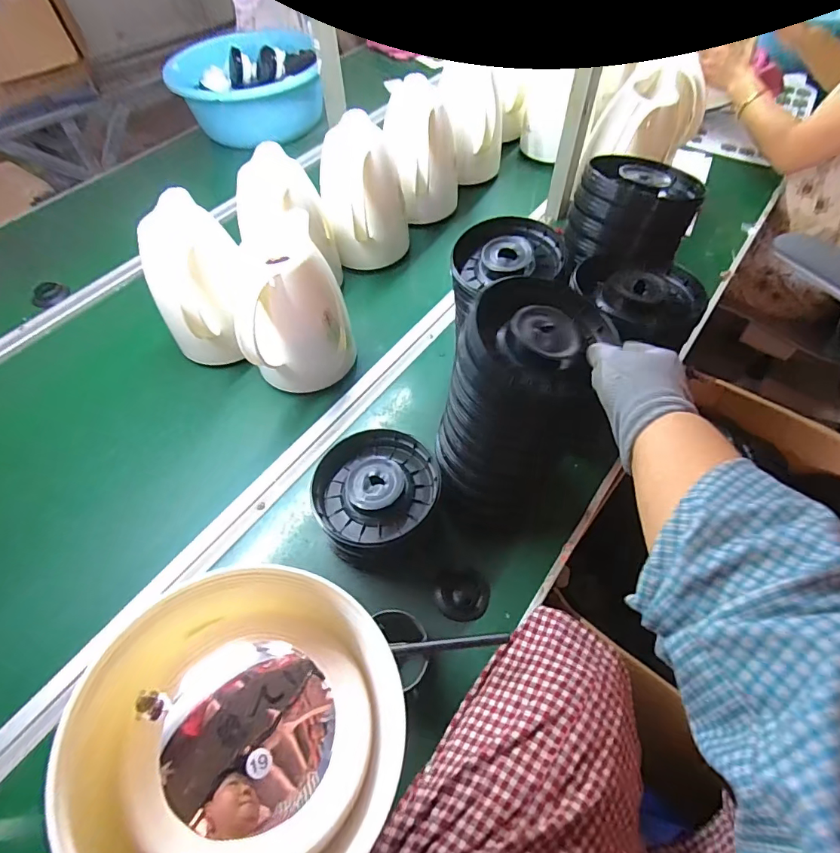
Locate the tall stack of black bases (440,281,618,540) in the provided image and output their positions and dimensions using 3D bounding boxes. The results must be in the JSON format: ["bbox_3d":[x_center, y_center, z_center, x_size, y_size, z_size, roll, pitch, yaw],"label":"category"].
[{"bbox_3d":[0.104,-0.010,0.514,0.127,0.255,0.118,22,46,16],"label":"tall stack of black bases"}]

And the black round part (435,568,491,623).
[{"bbox_3d":[0.049,0.193,0.541,0.059,0.020,0.061,-1,57,2],"label":"black round part"}]

